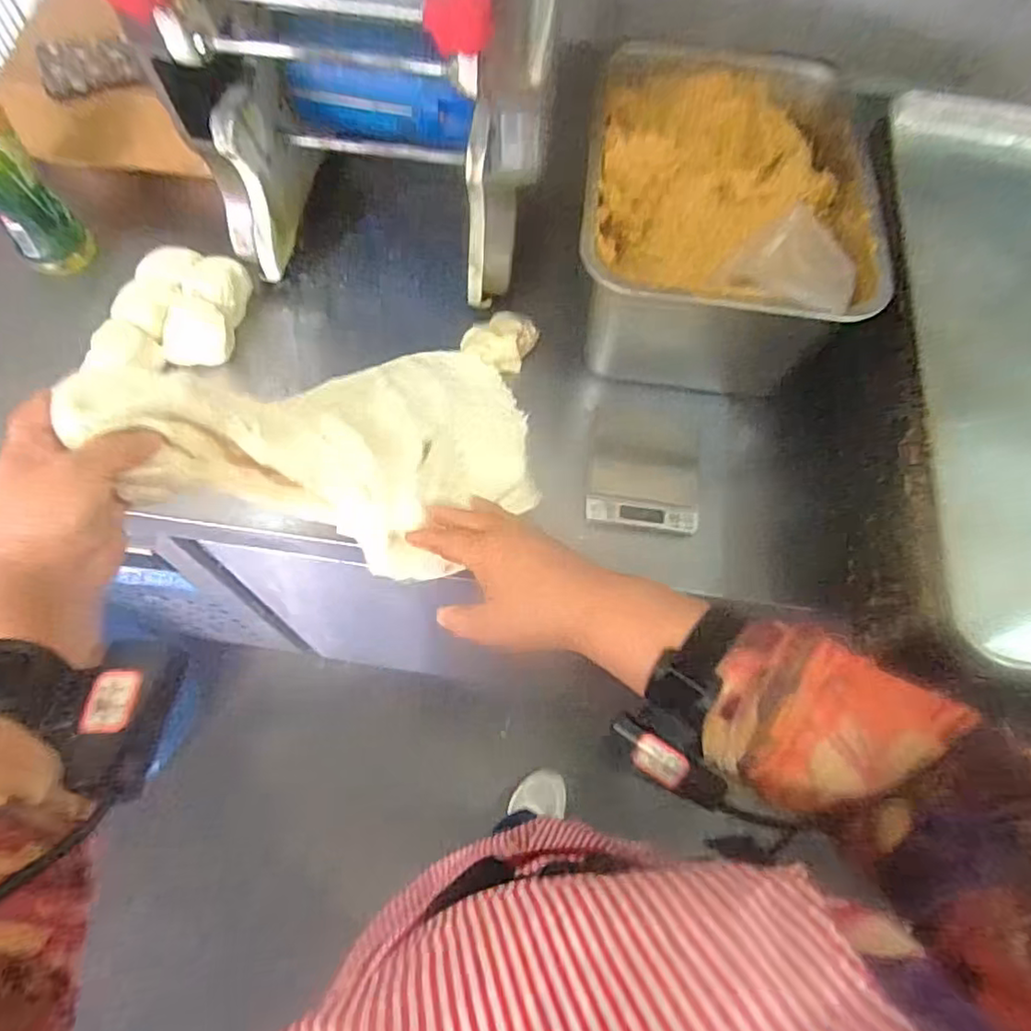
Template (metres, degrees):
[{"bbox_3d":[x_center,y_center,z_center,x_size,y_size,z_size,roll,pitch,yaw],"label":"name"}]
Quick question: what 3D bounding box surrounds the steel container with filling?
[{"bbox_3d":[0.196,-0.293,0.624,0.251,0.146,0.348,9,65,1],"label":"steel container with filling"}]

